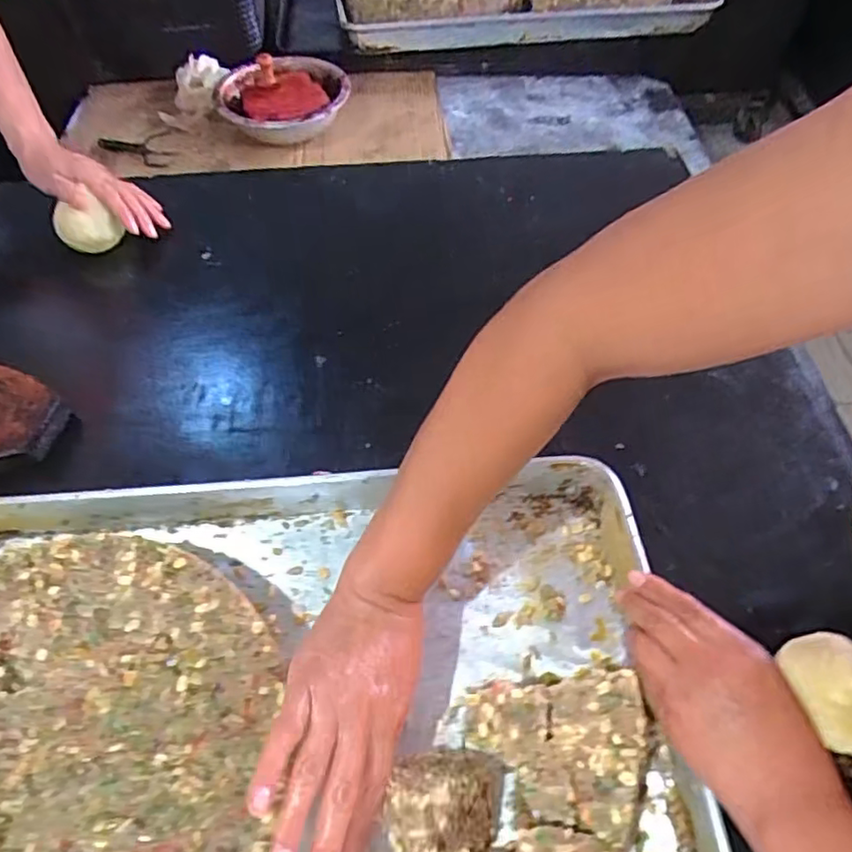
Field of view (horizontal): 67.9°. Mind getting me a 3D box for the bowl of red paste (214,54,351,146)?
[{"bbox_3d":[-0.200,-0.460,0.897,0.183,0.058,0.156,-16,56,-12],"label":"bowl of red paste"}]

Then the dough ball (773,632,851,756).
[{"bbox_3d":[0.298,0.188,0.452,0.063,0.029,0.078,-9,55,-7],"label":"dough ball"}]

